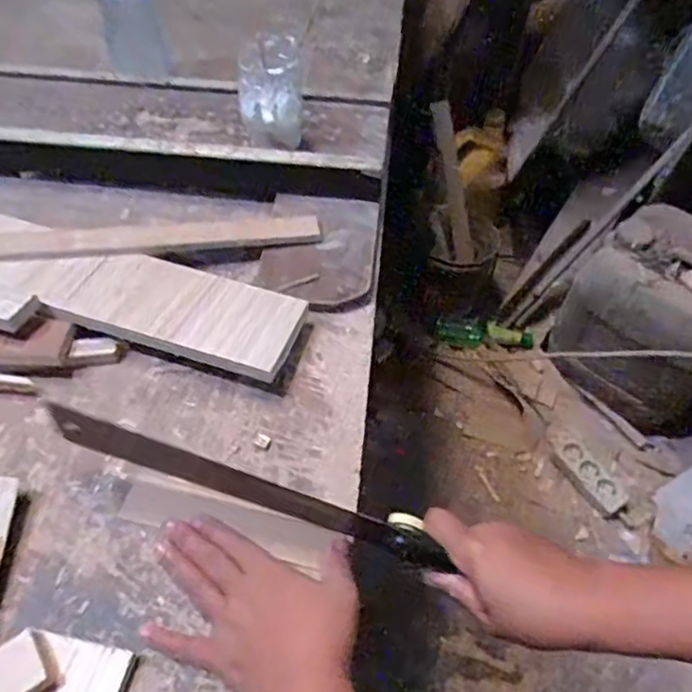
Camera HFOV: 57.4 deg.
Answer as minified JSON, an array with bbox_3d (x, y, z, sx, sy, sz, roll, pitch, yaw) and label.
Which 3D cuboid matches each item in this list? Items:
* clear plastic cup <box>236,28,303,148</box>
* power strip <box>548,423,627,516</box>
[{"bbox_3d":[-0.076,-0.257,0.640,0.064,0.080,0.071,-4,56,-3],"label":"clear plastic cup"},{"bbox_3d":[0.471,0.241,1.259,0.069,0.036,0.203,-26,60,-17],"label":"power strip"}]

